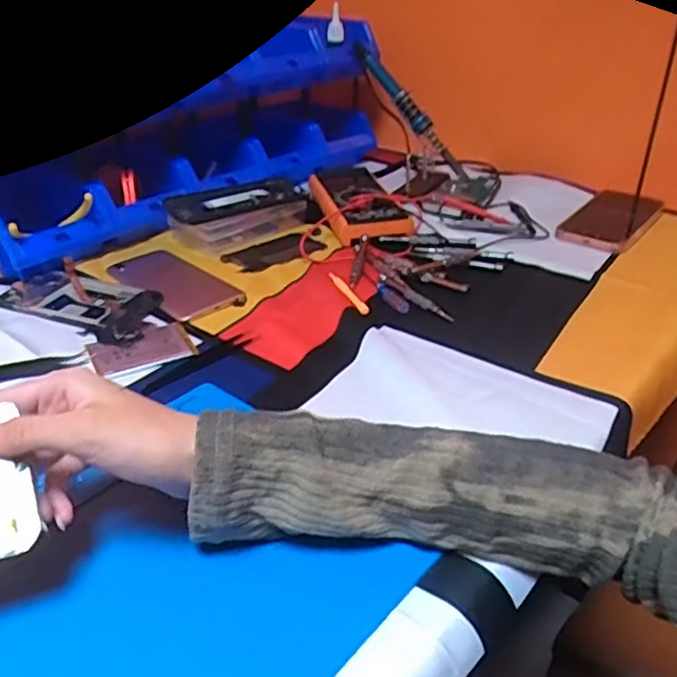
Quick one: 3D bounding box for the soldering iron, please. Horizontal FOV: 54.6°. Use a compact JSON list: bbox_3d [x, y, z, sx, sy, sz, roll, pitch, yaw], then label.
[{"bbox_3d":[0.093,-0.299,0.845,0.208,0.030,0.025,51,46,2],"label":"soldering iron"}]

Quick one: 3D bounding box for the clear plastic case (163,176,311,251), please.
[{"bbox_3d":[-0.116,-0.150,0.763,0.167,0.041,0.097,-23,38,-32],"label":"clear plastic case"}]

